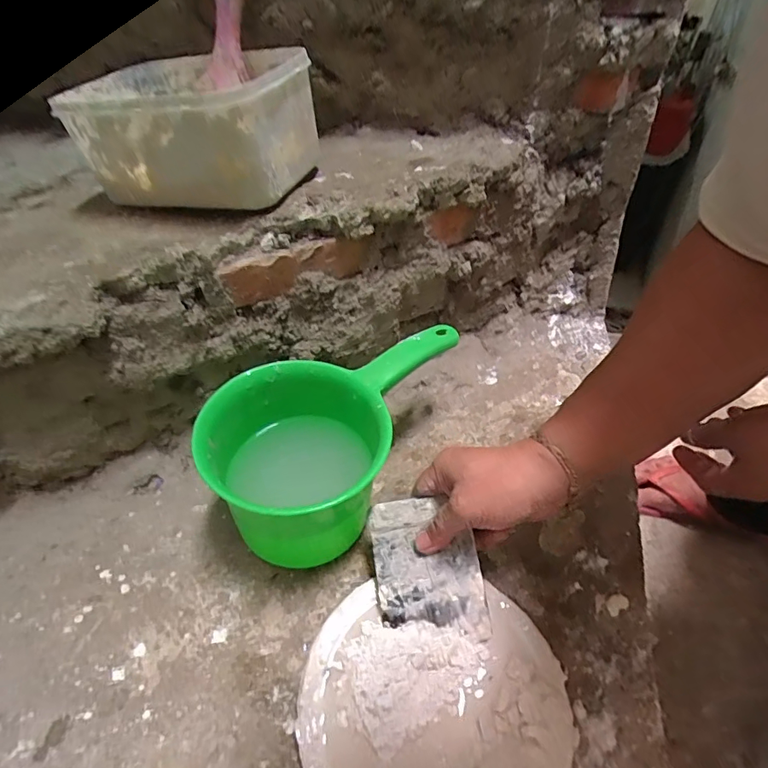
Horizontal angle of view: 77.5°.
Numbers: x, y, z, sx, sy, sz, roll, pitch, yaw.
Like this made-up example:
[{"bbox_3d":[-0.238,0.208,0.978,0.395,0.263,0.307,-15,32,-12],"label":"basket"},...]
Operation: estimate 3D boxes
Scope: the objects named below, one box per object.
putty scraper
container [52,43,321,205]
[{"bbox_3d":[0.032,0.139,0.368,0.078,0.004,0.101,-11,74,7],"label":"putty scraper"},{"bbox_3d":[-0.166,-0.231,0.427,0.192,0.091,0.141,12,45,14],"label":"container"}]

